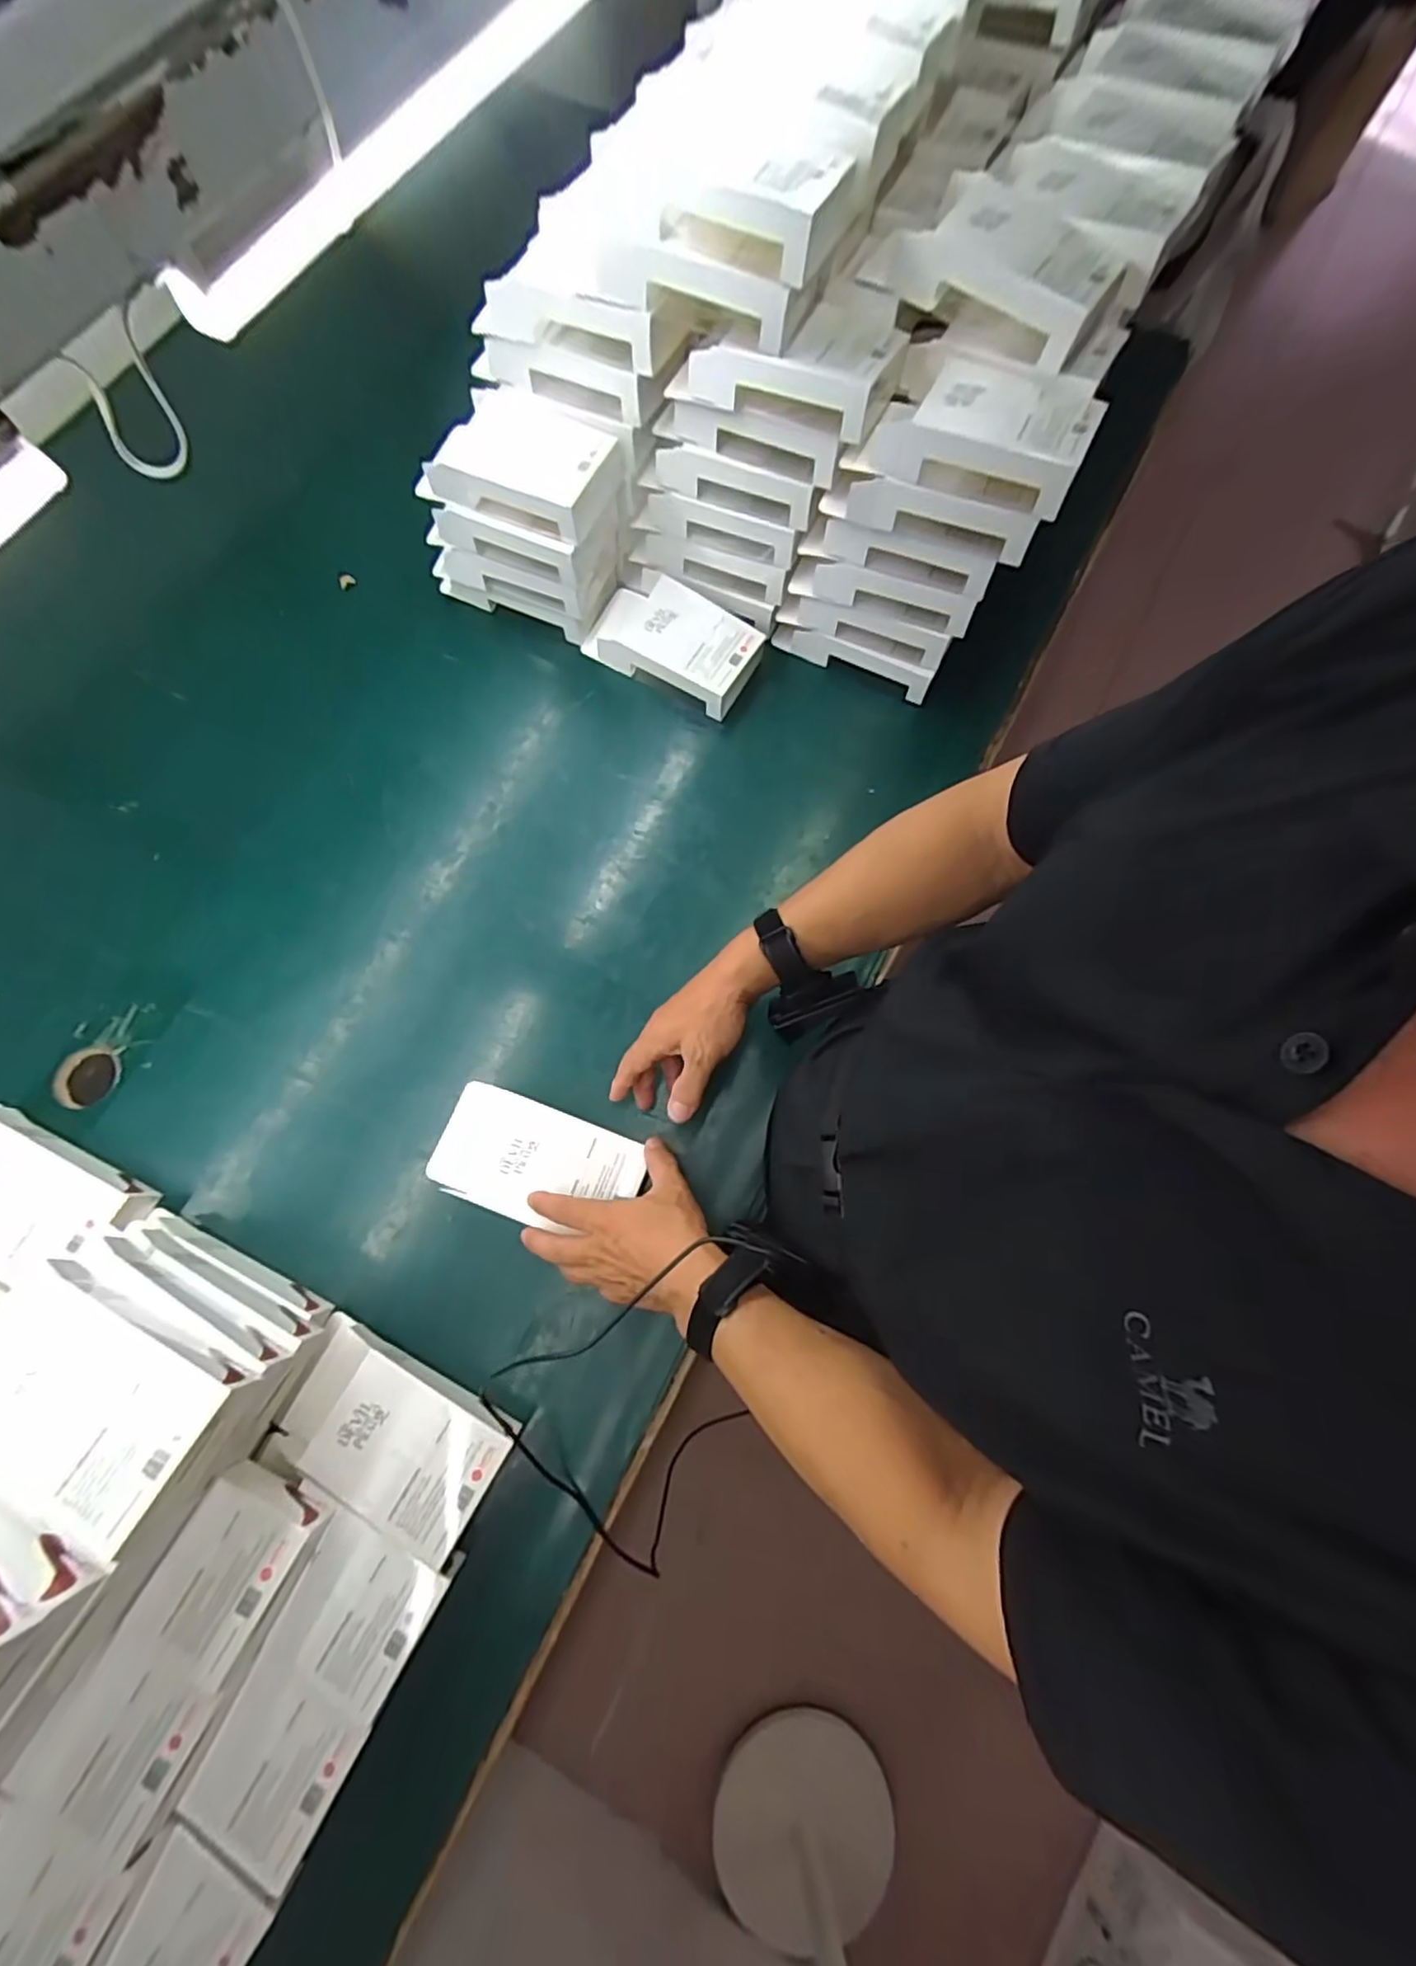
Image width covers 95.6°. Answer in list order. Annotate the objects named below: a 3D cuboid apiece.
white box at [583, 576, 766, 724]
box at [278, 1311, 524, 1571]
[{"bbox_3d":[-0.038,-0.386,0.724,0.189,0.054,0.110,28,76,6],"label":"white box"},{"bbox_3d":[-0.255,0.356,0.514,0.184,0.045,0.102,29,76,6],"label":"box"}]

